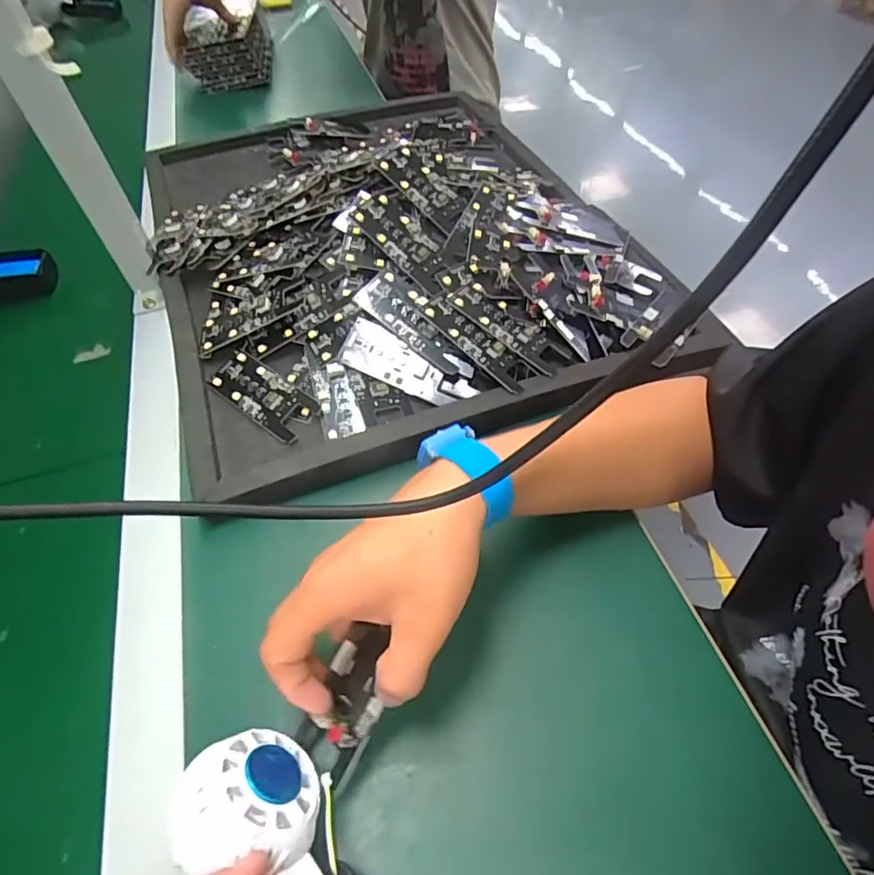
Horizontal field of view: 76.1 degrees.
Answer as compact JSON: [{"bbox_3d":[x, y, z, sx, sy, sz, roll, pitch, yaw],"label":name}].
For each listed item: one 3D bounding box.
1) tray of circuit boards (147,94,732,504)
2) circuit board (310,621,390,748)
[{"bbox_3d":[-0.046,-0.201,0.527,0.419,0.076,0.486,-19,54,-9],"label":"tray of circuit boards"},{"bbox_3d":[-0.041,0.127,0.287,0.035,0.006,0.056,8,70,29],"label":"circuit board"}]

